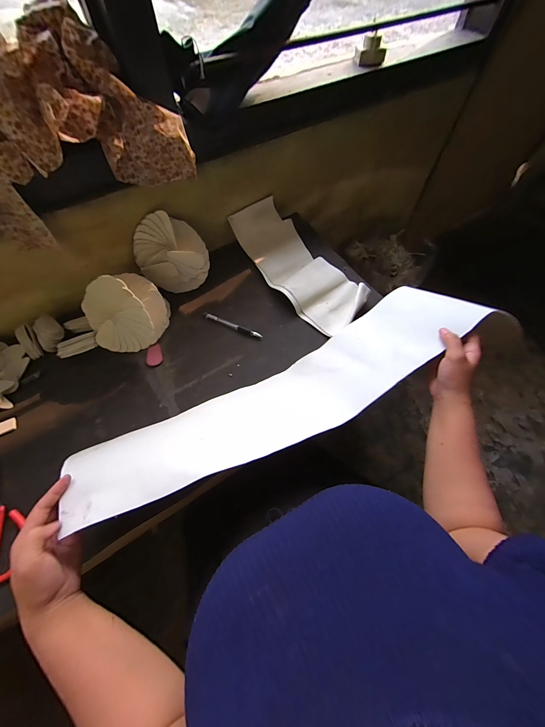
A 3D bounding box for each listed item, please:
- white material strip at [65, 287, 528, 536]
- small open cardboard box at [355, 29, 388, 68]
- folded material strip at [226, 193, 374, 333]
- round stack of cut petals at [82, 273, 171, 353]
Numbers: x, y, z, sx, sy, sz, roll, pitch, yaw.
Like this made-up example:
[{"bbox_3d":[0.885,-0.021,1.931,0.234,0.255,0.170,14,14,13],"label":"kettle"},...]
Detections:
[{"bbox_3d":[0.025,0.043,0.426,0.633,0.105,0.144,-25,66,-11],"label":"white material strip"},{"bbox_3d":[0.204,-0.645,0.573,0.063,0.044,0.018,-4,63,-3],"label":"small open cardboard box"},{"bbox_3d":[0.055,-0.215,0.602,0.137,0.065,0.350,-31,67,-16],"label":"folded material strip"},{"bbox_3d":[-0.264,-0.094,0.506,0.142,0.112,0.119,-33,68,-17],"label":"round stack of cut petals"}]

